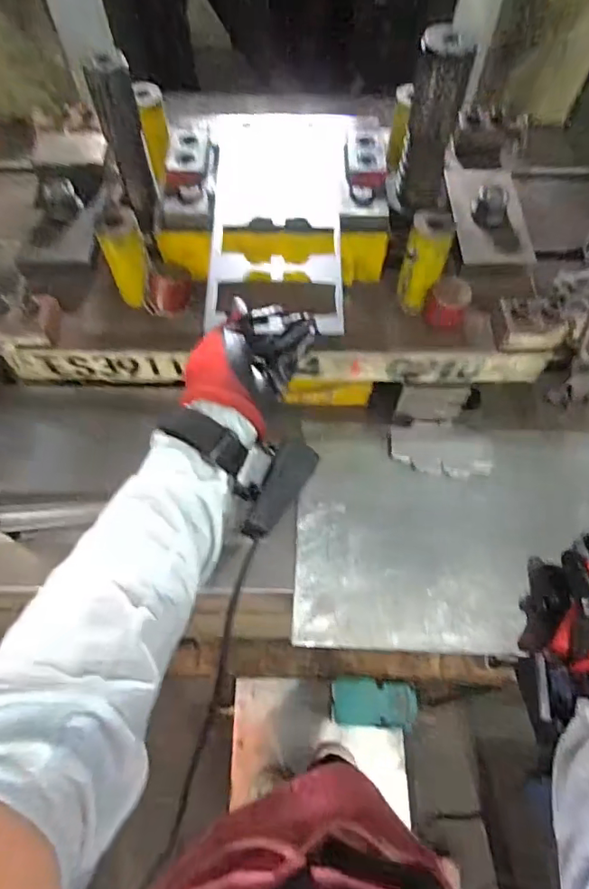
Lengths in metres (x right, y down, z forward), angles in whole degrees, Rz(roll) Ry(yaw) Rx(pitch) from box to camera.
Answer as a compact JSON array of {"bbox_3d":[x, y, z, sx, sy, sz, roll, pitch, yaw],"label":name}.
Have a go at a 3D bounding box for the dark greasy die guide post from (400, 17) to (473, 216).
[{"bbox_3d":[0.132,-0.298,0.505,0.051,0.156,0.042,6,62,3],"label":"dark greasy die guide post"}]

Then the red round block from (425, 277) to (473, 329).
[{"bbox_3d":[0.156,-0.143,0.531,0.038,0.039,0.033,20,64,10],"label":"red round block"}]

